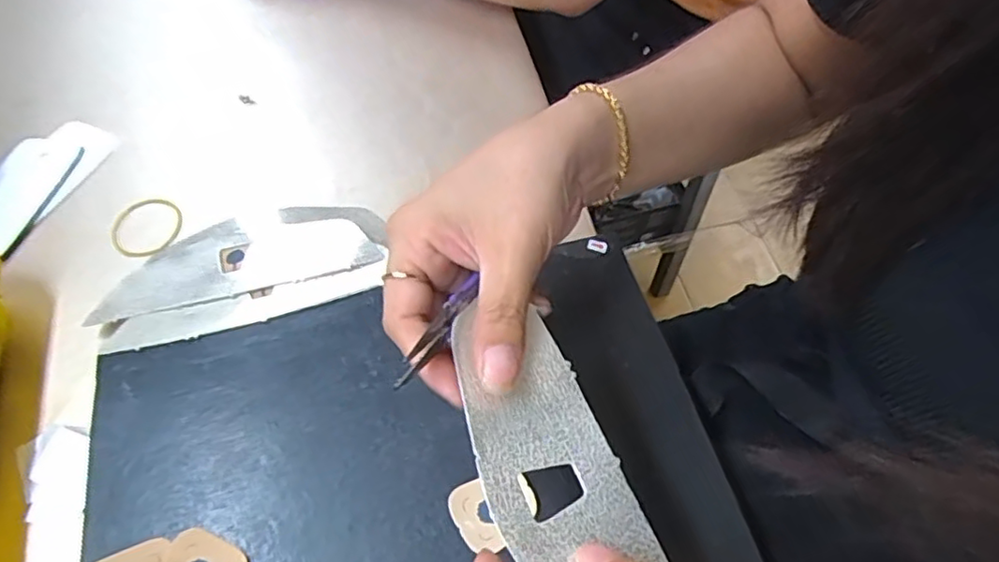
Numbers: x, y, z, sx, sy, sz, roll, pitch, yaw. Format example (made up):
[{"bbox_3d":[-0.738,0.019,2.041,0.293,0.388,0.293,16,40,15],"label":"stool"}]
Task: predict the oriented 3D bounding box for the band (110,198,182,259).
[{"bbox_3d":[-0.236,-0.037,0.425,0.044,0.007,0.048,3,63,-6],"label":"band"}]

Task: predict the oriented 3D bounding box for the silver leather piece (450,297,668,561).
[{"bbox_3d":[0.020,0.070,0.230,0.050,0.006,0.133,-13,63,-21],"label":"silver leather piece"}]

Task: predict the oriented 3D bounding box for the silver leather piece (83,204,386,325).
[{"bbox_3d":[-0.158,-0.015,0.392,0.166,0.008,0.064,-12,52,-6],"label":"silver leather piece"}]

